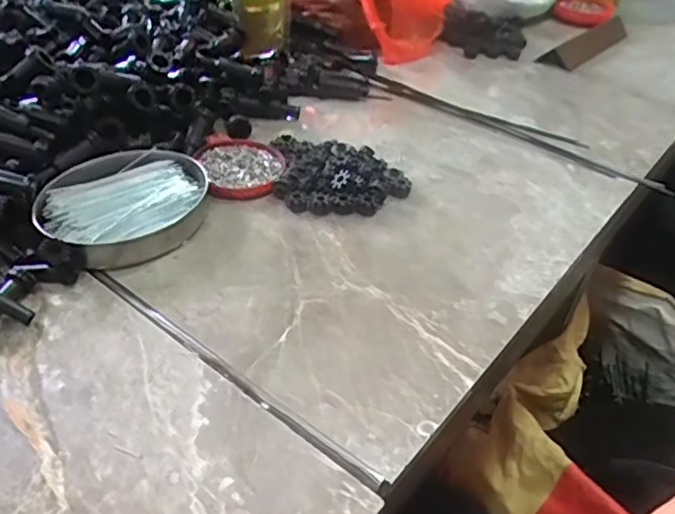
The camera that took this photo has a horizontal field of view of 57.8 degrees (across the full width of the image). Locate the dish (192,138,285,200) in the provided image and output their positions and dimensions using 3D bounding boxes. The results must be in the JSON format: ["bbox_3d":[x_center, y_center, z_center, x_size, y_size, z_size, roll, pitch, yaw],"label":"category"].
[{"bbox_3d":[-0.087,-0.082,0.551,0.072,0.014,0.088,-11,42,-20],"label":"dish"}]

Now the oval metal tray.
[{"bbox_3d":[-0.160,-0.042,0.481,0.110,0.023,0.127,31,45,27],"label":"oval metal tray"}]

